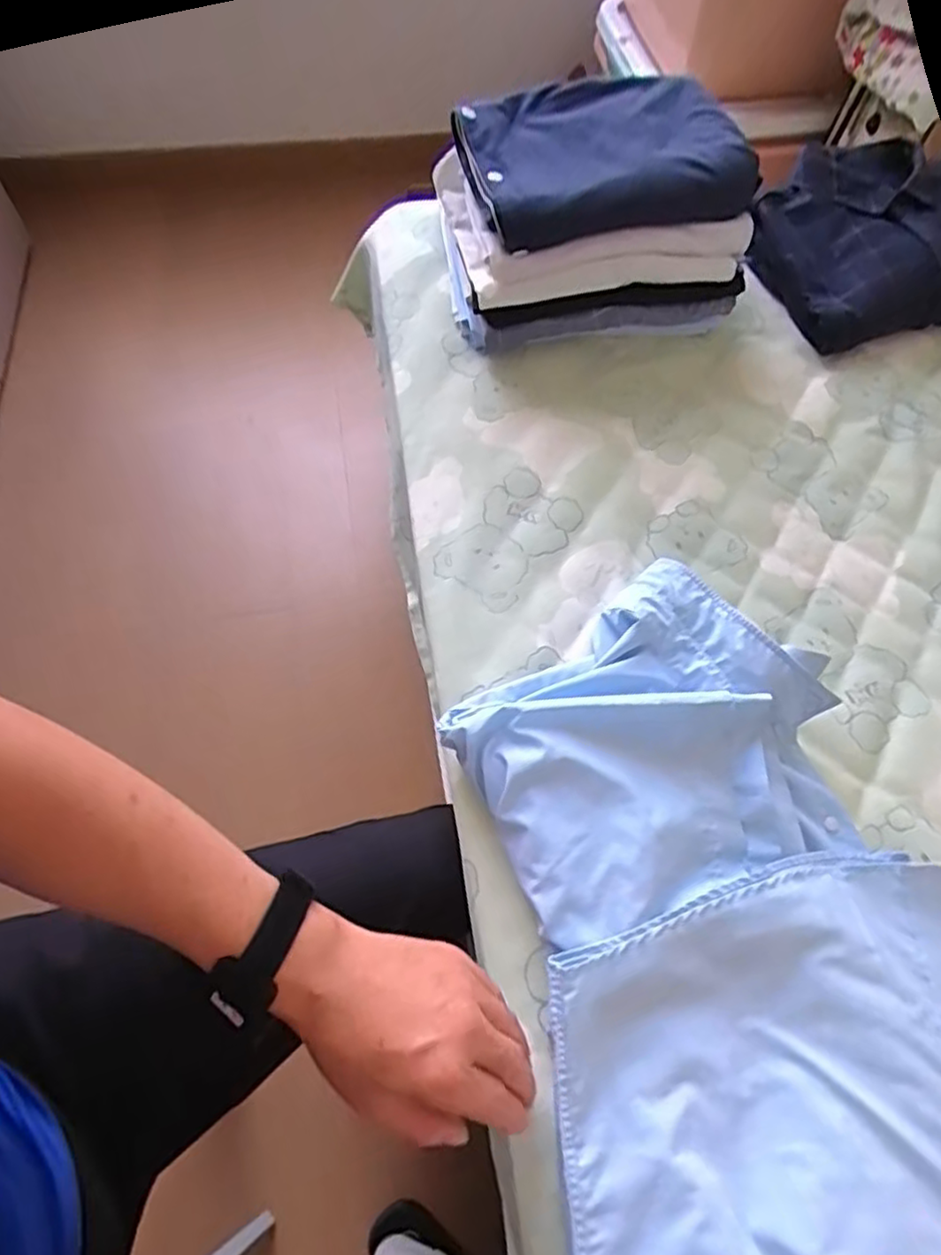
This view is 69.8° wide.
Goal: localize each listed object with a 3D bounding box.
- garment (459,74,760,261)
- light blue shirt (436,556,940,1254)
[{"bbox_3d":[0.141,-0.512,0.721,0.280,0.058,0.225,-11,64,-8],"label":"garment"},{"bbox_3d":[0.175,0.193,0.469,0.306,0.053,0.472,-11,64,-8],"label":"light blue shirt"}]

